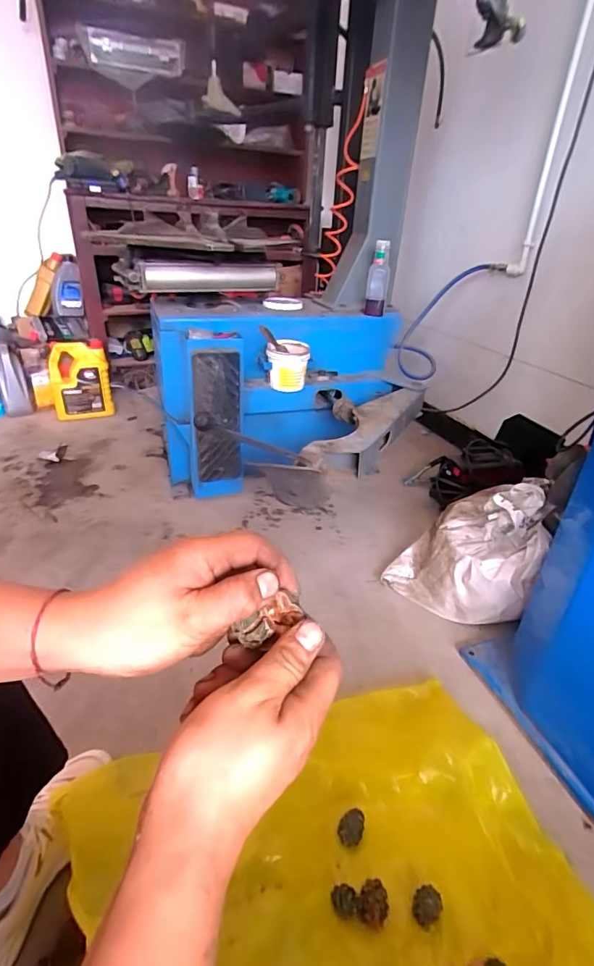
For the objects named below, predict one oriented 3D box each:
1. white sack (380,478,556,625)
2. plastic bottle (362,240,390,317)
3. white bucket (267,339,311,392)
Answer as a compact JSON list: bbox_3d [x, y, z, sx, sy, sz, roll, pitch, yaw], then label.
[{"bbox_3d":[0.385,0.134,1.035,0.293,0.293,0.197,19,34,24],"label":"white sack"},{"bbox_3d":[0.247,-0.620,1.397,0.067,0.205,0.075,8,31,8],"label":"plastic bottle"},{"bbox_3d":[-0.025,-0.338,1.323,0.115,0.125,0.123,2,31,-1],"label":"white bucket"}]

